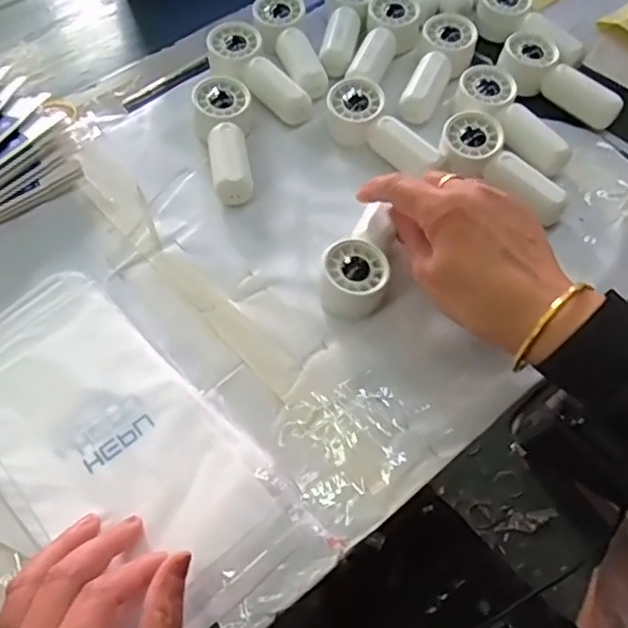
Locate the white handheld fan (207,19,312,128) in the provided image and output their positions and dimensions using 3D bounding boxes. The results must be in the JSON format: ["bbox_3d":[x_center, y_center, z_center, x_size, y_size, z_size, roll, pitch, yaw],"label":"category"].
[{"bbox_3d":[-0.050,-0.204,0.539,0.046,0.029,0.113,-30,66,-16],"label":"white handheld fan"}]

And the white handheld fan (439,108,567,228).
[{"bbox_3d":[0.142,-0.109,0.485,0.048,0.032,0.110,-36,67,-18],"label":"white handheld fan"}]

